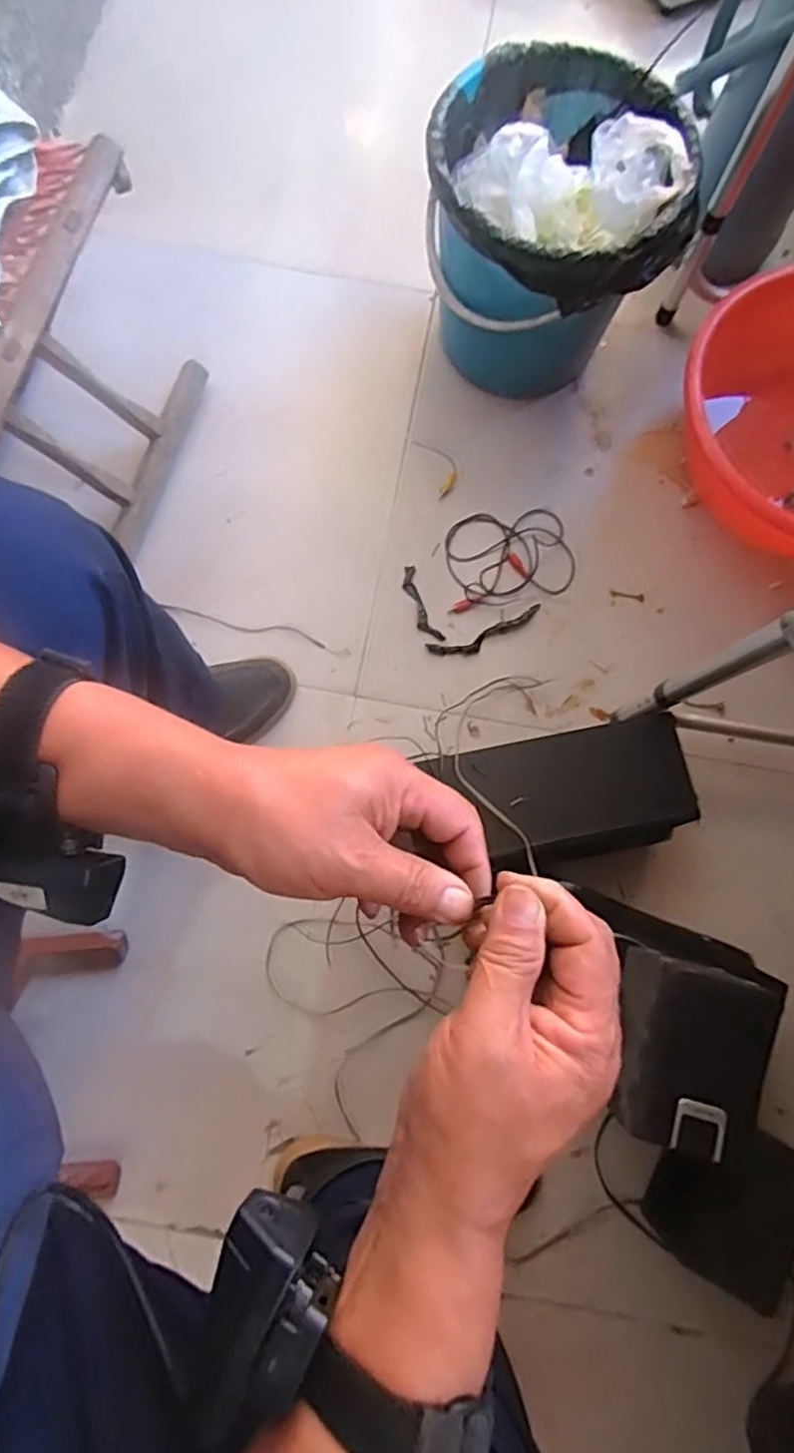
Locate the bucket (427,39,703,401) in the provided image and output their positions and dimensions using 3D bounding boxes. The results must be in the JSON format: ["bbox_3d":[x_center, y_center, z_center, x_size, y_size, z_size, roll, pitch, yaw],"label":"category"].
[{"bbox_3d":[0.169,-0.569,0.776,0.256,0.293,0.269,0,78,-1],"label":"bucket"}]

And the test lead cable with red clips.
[{"bbox_3d":[0.140,-0.218,0.847,0.164,0.010,0.120,-11,80,-2],"label":"test lead cable with red clips"}]

